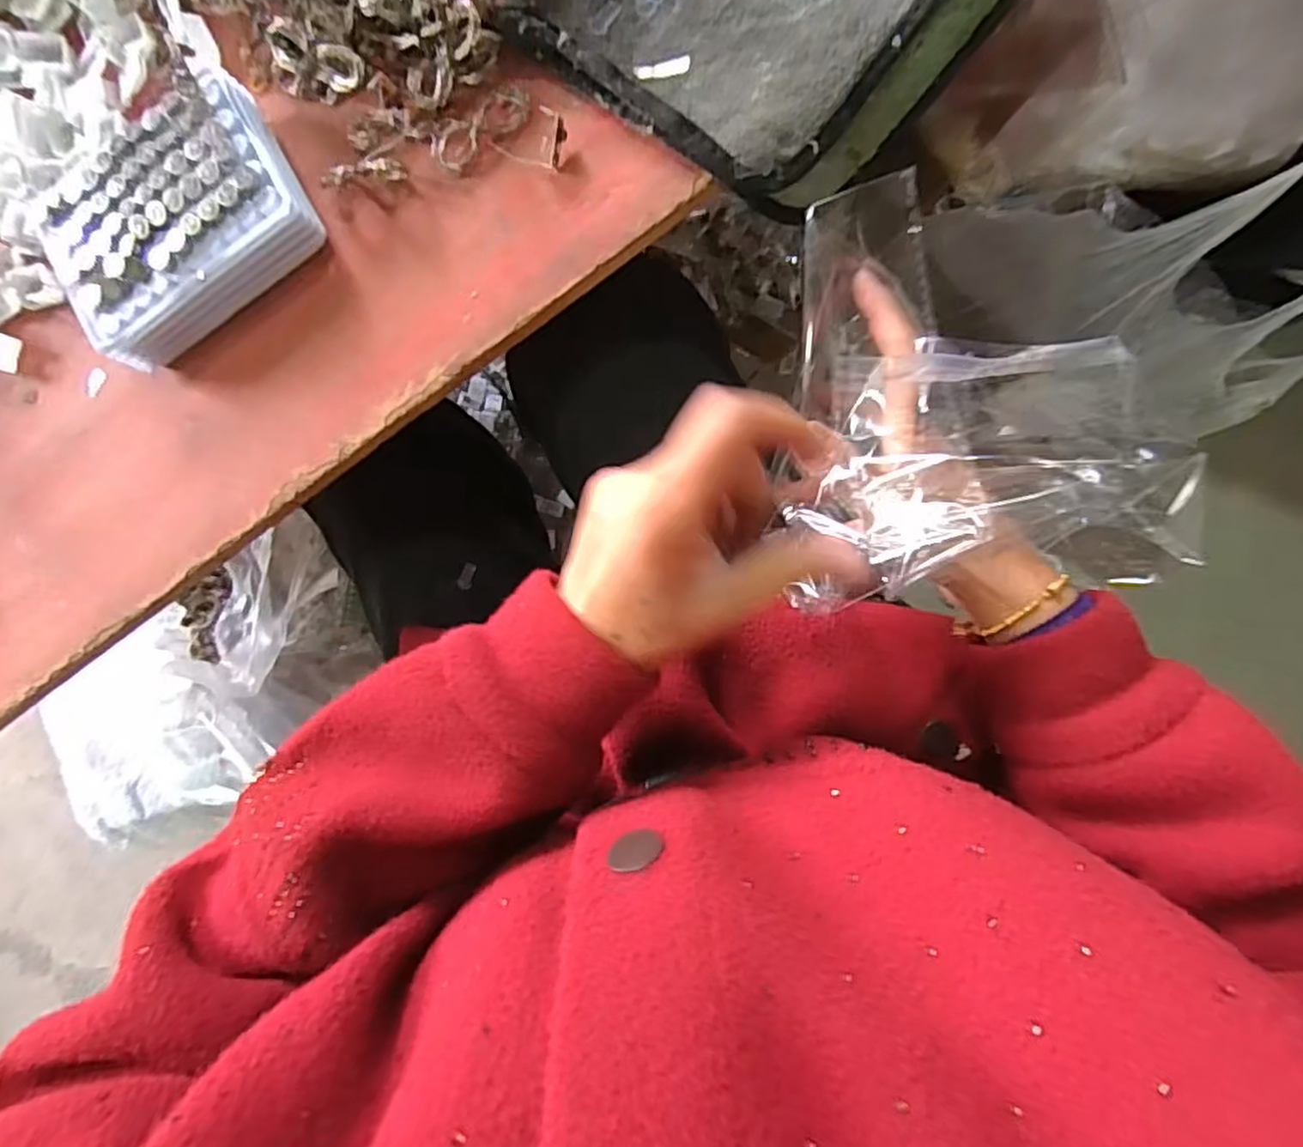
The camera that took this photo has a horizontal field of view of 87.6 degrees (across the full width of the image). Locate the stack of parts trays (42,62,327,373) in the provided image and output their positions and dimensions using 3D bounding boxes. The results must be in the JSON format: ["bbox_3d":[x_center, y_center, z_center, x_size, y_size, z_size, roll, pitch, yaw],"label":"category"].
[{"bbox_3d":[-0.243,-0.180,0.350,0.129,0.032,0.101,-27,85,10],"label":"stack of parts trays"}]

